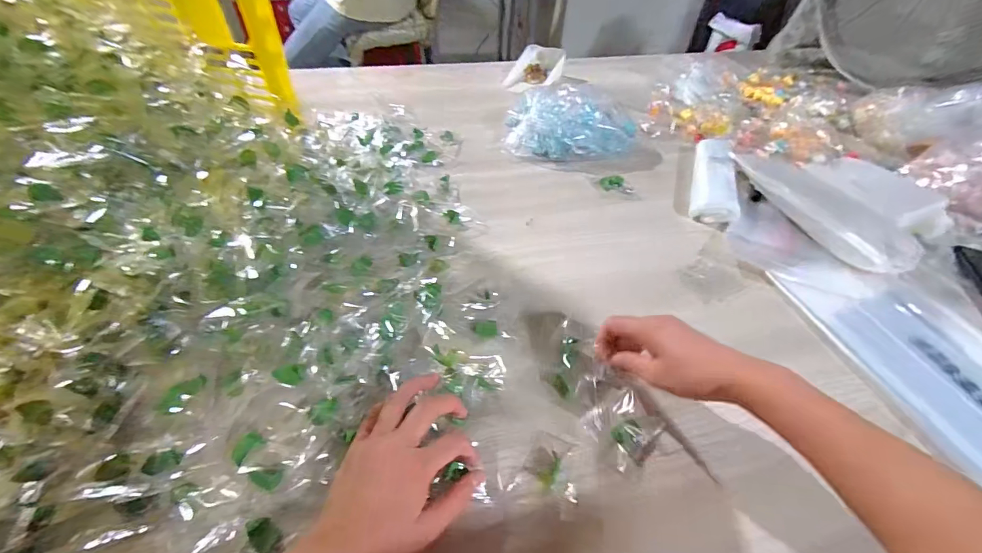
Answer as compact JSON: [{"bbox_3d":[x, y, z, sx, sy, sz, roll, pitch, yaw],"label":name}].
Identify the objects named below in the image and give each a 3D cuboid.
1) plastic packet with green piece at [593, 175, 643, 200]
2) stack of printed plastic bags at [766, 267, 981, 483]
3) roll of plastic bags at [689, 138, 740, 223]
[{"bbox_3d":[0.210,-0.147,0.683,0.078,0.022,0.030,23,49,17],"label":"plastic packet with green piece"},{"bbox_3d":[0.495,0.088,0.461,0.187,0.019,0.290,-7,48,-10],"label":"stack of printed plastic bags"},{"bbox_3d":[0.375,-0.170,0.690,0.069,0.043,0.224,17,48,12],"label":"roll of plastic bags"}]

